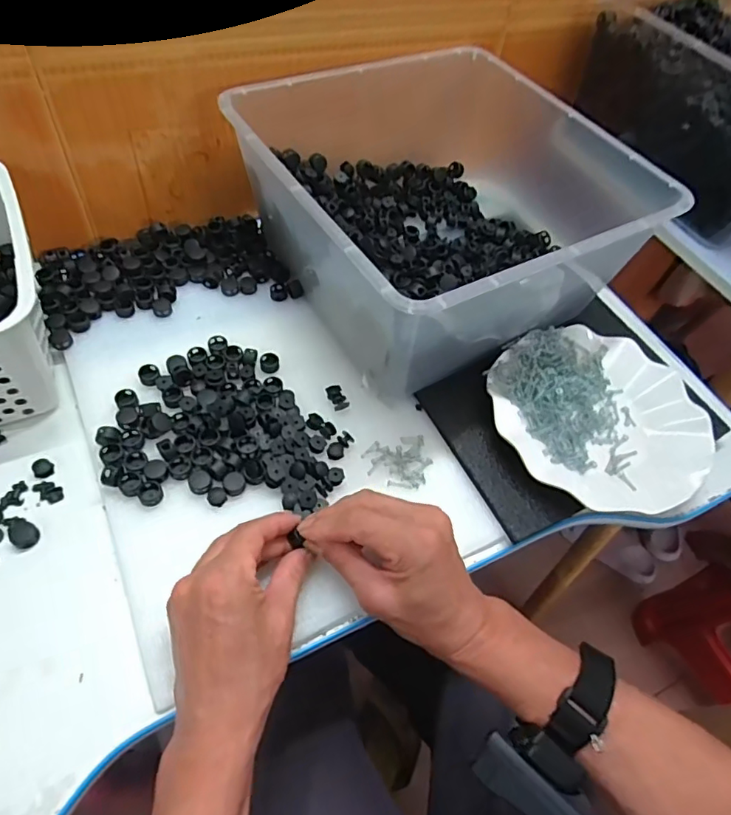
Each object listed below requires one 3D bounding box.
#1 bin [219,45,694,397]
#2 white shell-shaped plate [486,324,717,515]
[{"bbox_3d":[0.059,-0.195,0.502,0.298,0.138,0.329,-25,63,-20],"label":"bin"},{"bbox_3d":[0.203,0.004,0.458,0.178,0.029,0.173,4,56,-6],"label":"white shell-shaped plate"}]

